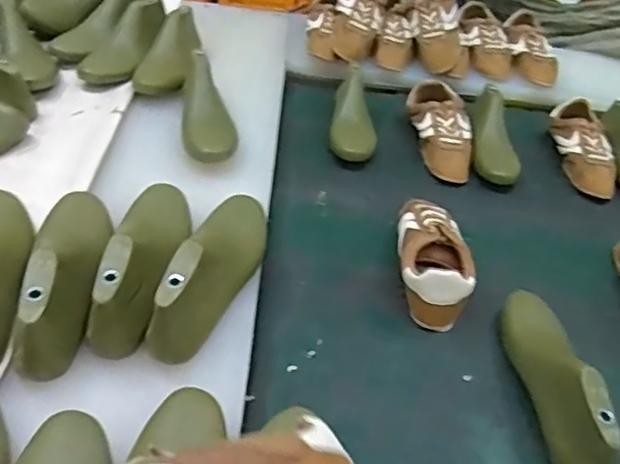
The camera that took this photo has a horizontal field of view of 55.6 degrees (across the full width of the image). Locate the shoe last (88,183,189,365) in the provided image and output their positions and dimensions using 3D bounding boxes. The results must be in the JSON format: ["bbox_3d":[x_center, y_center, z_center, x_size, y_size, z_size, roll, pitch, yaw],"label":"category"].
[{"bbox_3d":[-0.179,0.010,0.631,0.076,0.069,0.243,4,42,-5],"label":"shoe last"}]

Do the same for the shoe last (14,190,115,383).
[{"bbox_3d":[-0.251,0.026,0.608,0.074,0.083,0.244,-2,42,-10],"label":"shoe last"}]

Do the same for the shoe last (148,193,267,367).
[{"bbox_3d":[-0.099,0.030,0.646,0.075,0.092,0.240,10,42,2],"label":"shoe last"}]

